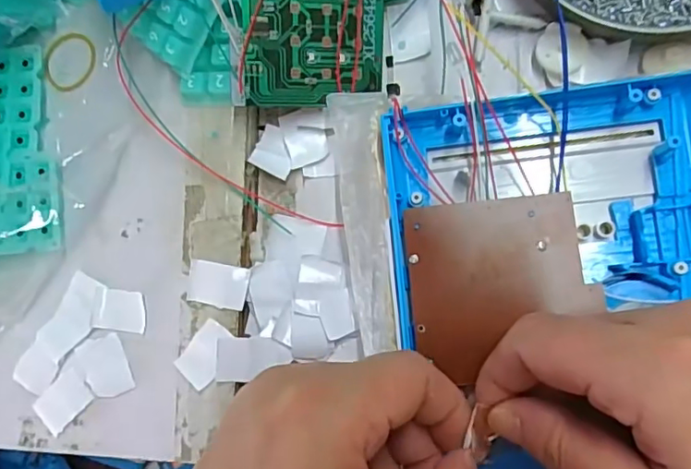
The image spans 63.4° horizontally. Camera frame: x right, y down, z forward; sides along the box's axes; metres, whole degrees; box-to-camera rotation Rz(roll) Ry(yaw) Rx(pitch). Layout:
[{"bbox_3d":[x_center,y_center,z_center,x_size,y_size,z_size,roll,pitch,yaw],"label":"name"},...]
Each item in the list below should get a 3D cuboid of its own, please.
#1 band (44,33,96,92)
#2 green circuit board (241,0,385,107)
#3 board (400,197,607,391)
[{"bbox_3d":[-0.149,-0.093,0.302,0.027,0.004,0.031,11,86,10],"label":"band"},{"bbox_3d":[-0.014,-0.098,0.264,0.067,0.004,0.071,-3,105,-14],"label":"green circuit board"},{"bbox_3d":[0.062,0.020,0.225,0.070,0.005,0.067,-6,83,9],"label":"board"}]

